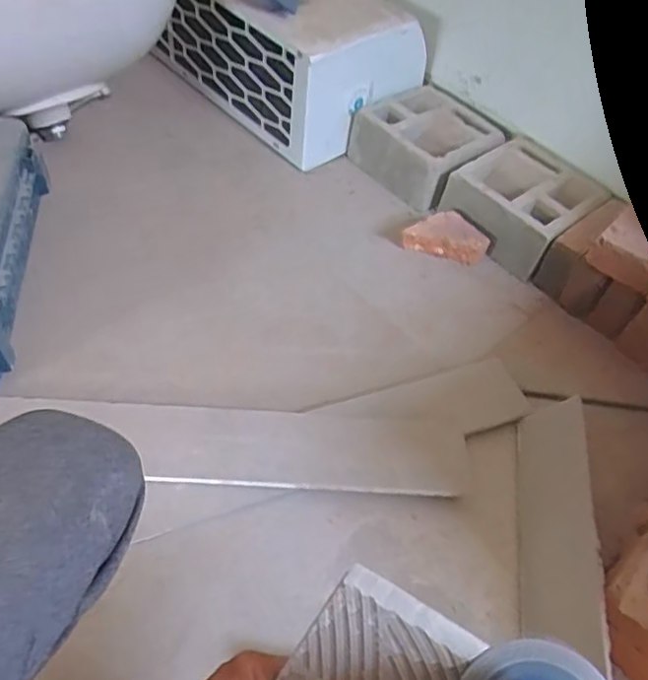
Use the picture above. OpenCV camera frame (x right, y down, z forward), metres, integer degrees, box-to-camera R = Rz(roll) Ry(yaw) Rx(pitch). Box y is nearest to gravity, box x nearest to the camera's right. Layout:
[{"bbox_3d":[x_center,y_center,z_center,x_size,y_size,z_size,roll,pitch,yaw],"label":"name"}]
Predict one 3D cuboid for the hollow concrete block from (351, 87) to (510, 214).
[{"bbox_3d":[0.190,-0.367,1.146,0.210,0.098,0.220,-34,63,-29],"label":"hollow concrete block"}]

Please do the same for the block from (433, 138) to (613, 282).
[{"bbox_3d":[0.346,-0.237,1.043,0.214,0.099,0.212,-29,60,-26],"label":"block"}]

